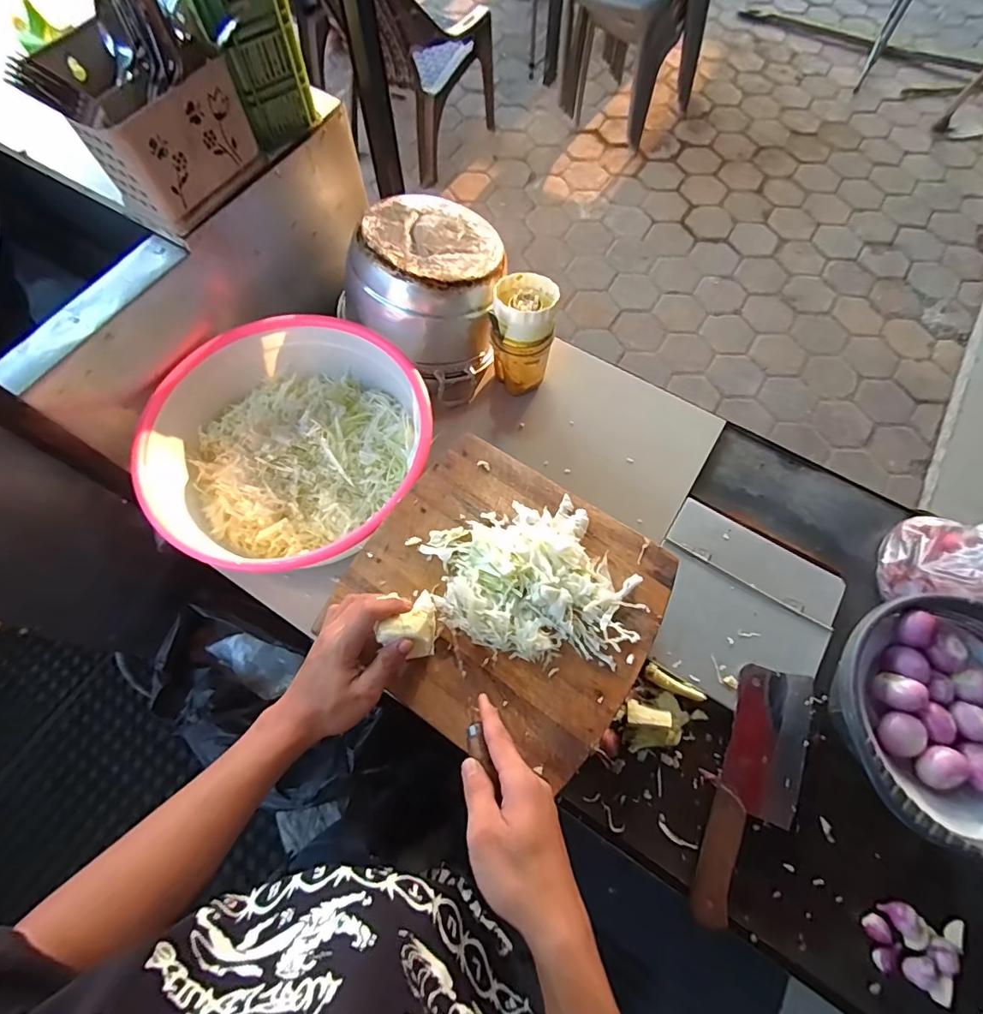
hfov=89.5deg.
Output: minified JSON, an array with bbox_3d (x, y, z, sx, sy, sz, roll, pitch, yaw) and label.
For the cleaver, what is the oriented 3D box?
[{"bbox_3d":[0.305,0.323,0.563,0.085,0.022,0.277,22,69,9],"label":"cleaver"}]

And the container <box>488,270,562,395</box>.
[{"bbox_3d":[0.045,-0.247,0.714,0.080,0.157,0.091,4,68,2],"label":"container"}]

